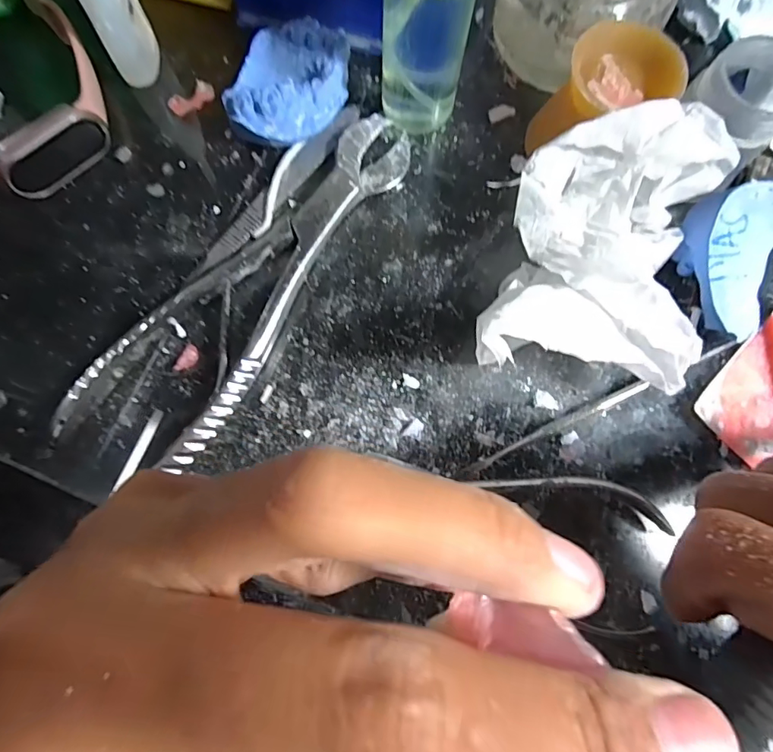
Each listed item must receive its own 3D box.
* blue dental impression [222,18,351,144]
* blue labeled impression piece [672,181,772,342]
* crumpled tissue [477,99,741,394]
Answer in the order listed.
[{"bbox_3d":[-0.044,-0.133,0.215,0.053,0.026,0.058,2,77,0],"label":"blue dental impression"},{"bbox_3d":[0.149,-0.053,0.199,0.050,0.021,0.065,42,86,-14],"label":"blue labeled impression piece"},{"bbox_3d":[0.080,-0.047,0.186,0.079,0.054,0.112,15,78,3],"label":"crumpled tissue"}]

